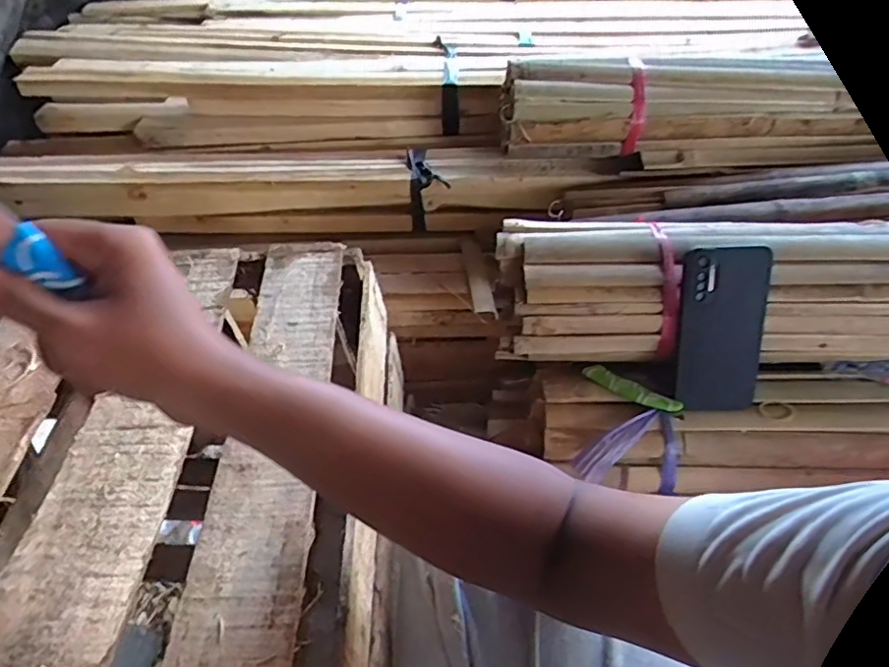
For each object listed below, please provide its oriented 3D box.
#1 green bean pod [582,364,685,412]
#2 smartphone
[{"bbox_3d":[0.185,0.056,0.584,0.098,0.021,0.018,25,49,23],"label":"green bean pod"},{"bbox_3d":[0.272,0.001,0.570,0.086,0.179,0.015,-4,31,1],"label":"smartphone"}]

